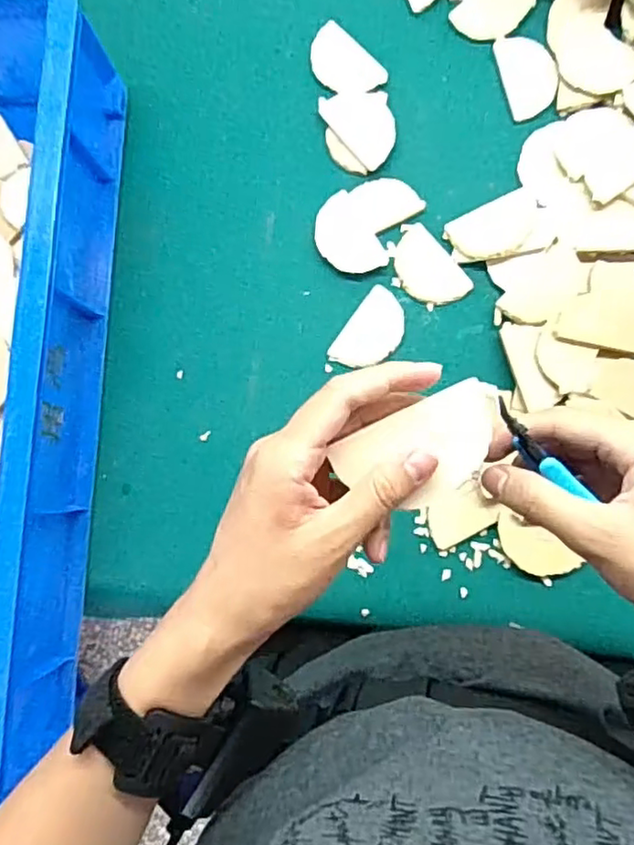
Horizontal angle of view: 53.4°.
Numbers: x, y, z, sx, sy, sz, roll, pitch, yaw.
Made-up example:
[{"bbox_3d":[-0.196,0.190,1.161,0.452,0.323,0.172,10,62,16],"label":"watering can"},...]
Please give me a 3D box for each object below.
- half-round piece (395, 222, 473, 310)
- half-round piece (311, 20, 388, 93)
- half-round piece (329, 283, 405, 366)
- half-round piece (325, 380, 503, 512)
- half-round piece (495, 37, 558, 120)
[{"bbox_3d":[0.088,-0.125,0.514,0.042,0.004,0.072,-37,81,2],"label":"half-round piece"},{"bbox_3d":[0.022,-0.304,0.533,0.045,0.005,0.068,-41,81,2],"label":"half-round piece"},{"bbox_3d":[0.046,-0.073,0.514,0.042,0.005,0.070,33,89,9],"label":"half-round piece"},{"bbox_3d":[0.046,0.014,0.271,0.073,0.004,0.041,-26,97,5],"label":"half-round piece"},{"bbox_3d":[0.174,-0.286,0.517,0.040,0.008,0.070,-13,83,6],"label":"half-round piece"}]

